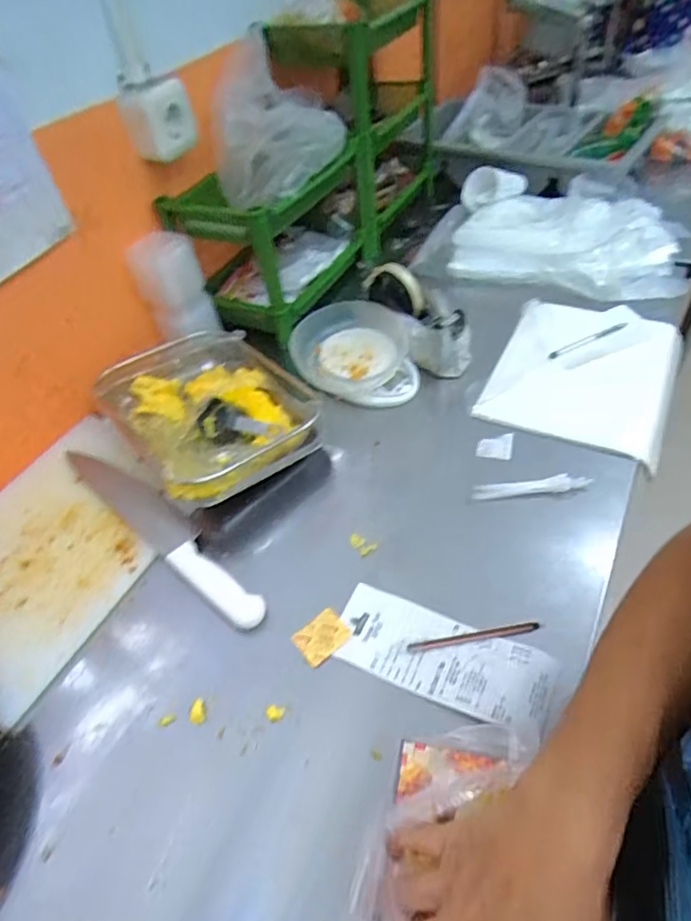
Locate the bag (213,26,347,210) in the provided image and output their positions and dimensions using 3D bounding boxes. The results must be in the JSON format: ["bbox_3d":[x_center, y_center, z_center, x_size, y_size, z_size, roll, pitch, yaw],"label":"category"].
[{"bbox_3d":[-0.091,-0.473,0.782,0.133,0.167,0.181,22,55,25],"label":"bag"}]

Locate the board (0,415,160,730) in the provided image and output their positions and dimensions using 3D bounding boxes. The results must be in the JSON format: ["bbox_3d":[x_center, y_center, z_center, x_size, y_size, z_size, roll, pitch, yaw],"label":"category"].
[{"bbox_3d":[-0.335,0.091,0.628,0.230,0.016,0.319,19,55,19],"label":"board"}]

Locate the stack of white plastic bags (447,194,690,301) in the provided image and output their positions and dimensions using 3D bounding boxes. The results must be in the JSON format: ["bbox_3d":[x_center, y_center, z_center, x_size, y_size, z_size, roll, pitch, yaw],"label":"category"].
[{"bbox_3d":[0.373,-0.382,0.921,0.369,0.066,0.274,11,53,13],"label":"stack of white plastic bags"}]

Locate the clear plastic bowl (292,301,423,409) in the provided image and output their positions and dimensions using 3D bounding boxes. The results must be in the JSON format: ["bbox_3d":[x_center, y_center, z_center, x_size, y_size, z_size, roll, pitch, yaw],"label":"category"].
[{"bbox_3d":[0.012,-0.148,0.764,0.173,0.066,0.142,-3,51,4],"label":"clear plastic bowl"}]

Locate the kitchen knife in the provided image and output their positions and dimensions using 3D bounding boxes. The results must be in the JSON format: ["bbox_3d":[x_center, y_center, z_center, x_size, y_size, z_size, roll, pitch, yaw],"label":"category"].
[{"bbox_3d":[-0.214,0.069,0.634,0.349,0.015,0.053,33,61,27],"label":"kitchen knife"}]

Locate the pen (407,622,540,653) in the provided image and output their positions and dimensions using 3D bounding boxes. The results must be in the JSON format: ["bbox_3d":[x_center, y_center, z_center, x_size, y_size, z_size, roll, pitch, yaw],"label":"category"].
[{"bbox_3d":[0.121,0.167,0.518,0.122,0.011,0.010,-8,51,-1],"label":"pen"}]

